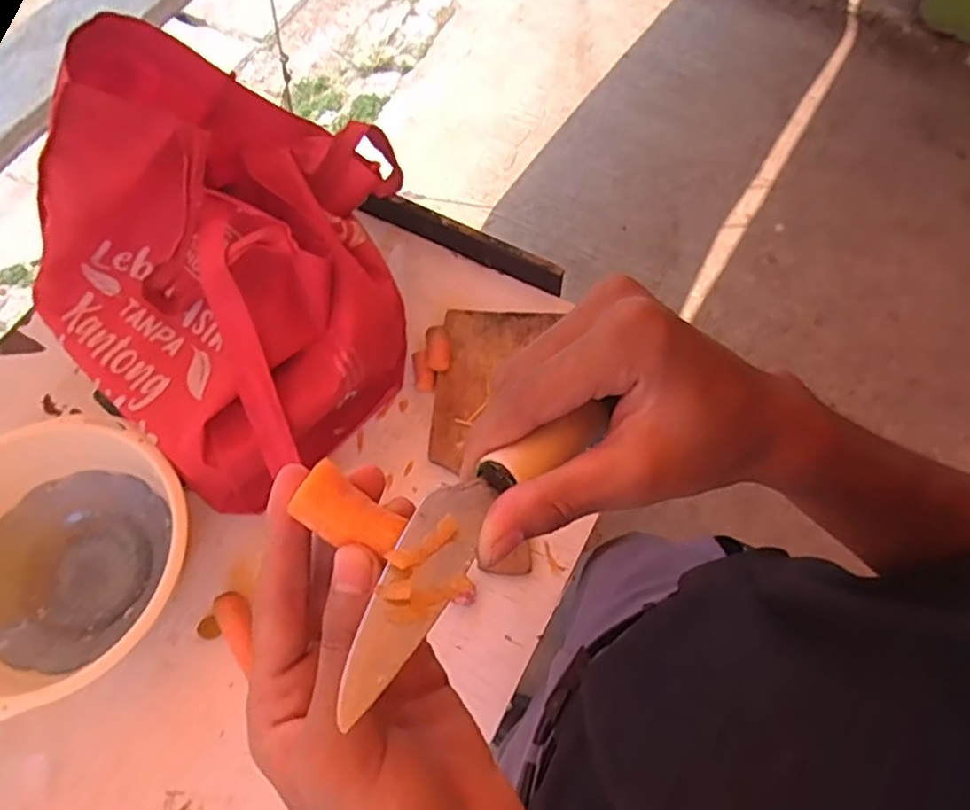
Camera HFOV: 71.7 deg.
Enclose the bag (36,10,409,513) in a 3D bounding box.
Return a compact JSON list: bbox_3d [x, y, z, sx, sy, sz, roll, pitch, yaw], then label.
[{"bbox_3d":[-0.220,-0.113,0.634,0.323,0.295,0.297,-42,72,-18],"label":"bag"}]

